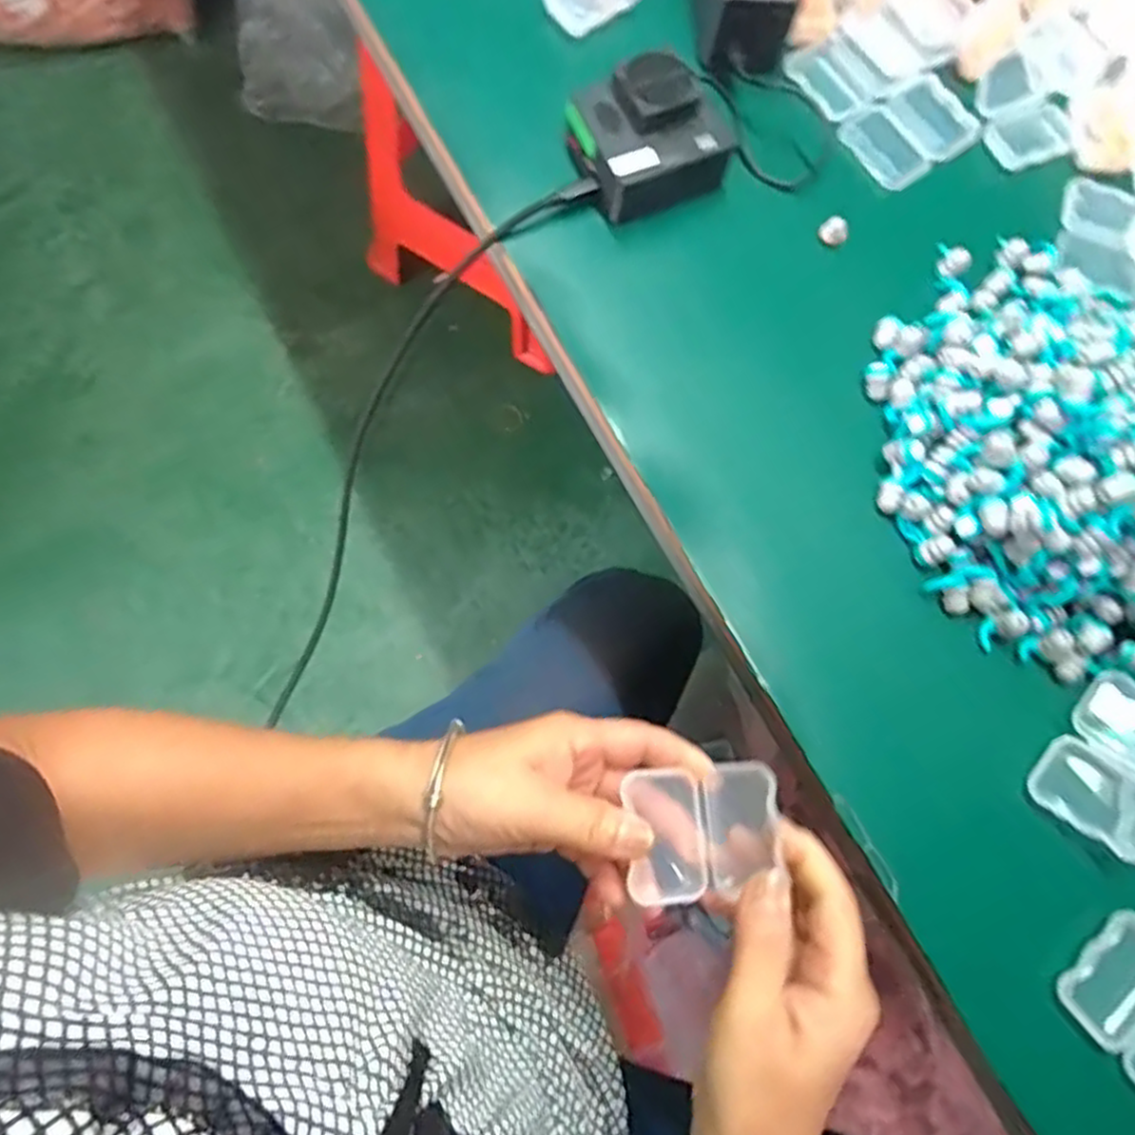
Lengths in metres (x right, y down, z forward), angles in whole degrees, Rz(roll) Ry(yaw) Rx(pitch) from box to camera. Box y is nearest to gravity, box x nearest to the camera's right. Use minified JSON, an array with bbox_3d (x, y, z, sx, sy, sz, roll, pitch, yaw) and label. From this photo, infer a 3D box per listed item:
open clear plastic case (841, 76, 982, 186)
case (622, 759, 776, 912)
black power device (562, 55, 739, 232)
[{"bbox_3d":[0.216,-0.275,0.465,0.082,0.008,0.056,-34,80,-13],"label":"open clear plastic case"},{"bbox_3d":[0.058,0.118,0.326,0.063,0.034,0.052,-9,78,-2],"label":"case"},{"bbox_3d":[0.048,-0.251,0.425,0.083,0.043,0.067,-22,77,-10],"label":"black power device"}]

